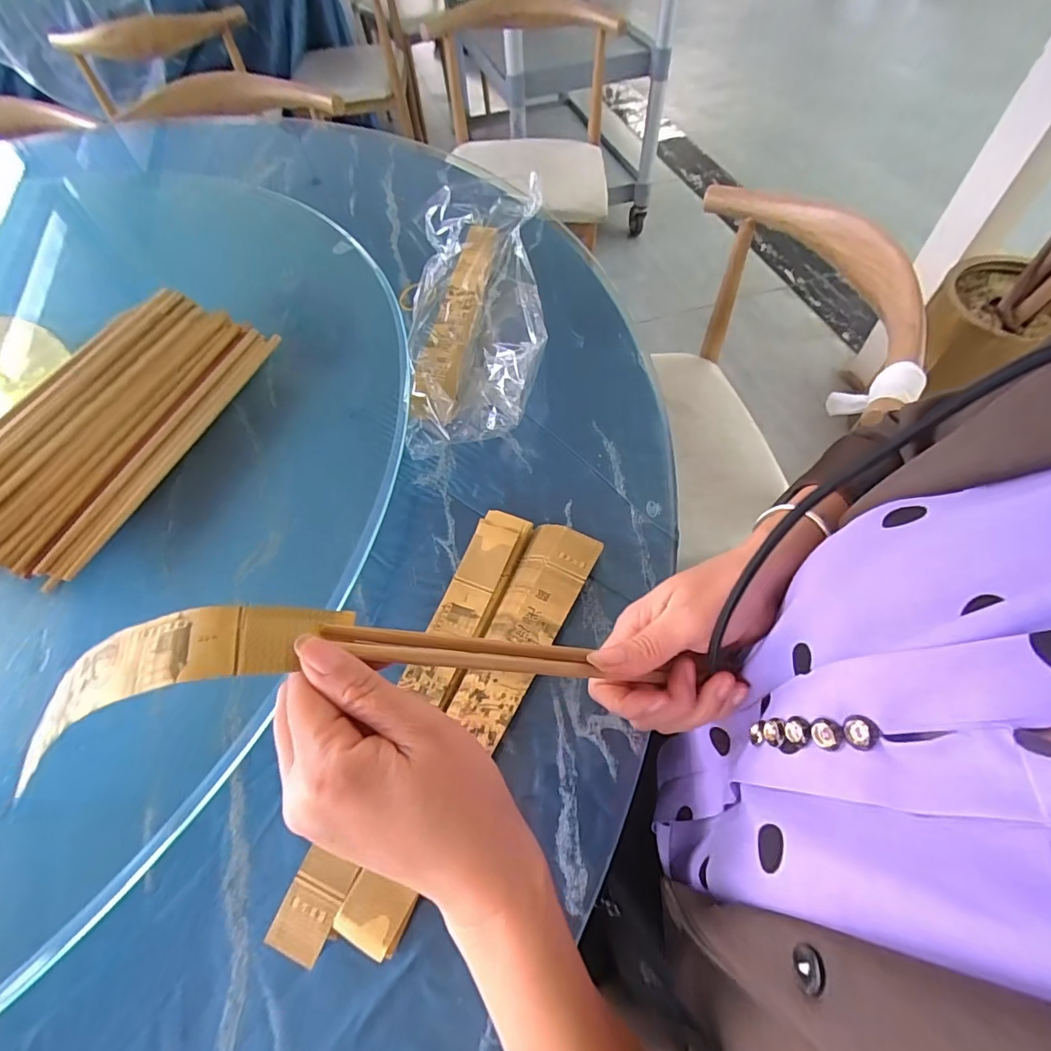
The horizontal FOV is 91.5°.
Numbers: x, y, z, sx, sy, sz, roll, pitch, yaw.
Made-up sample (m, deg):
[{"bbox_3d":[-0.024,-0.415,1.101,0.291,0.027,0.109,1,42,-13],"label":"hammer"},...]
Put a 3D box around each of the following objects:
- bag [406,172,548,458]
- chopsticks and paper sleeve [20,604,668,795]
[{"bbox_3d":[-0.052,-0.203,0.488,0.137,0.069,0.301,-2,59,2],"label":"bag"},{"bbox_3d":[-0.077,0.066,0.231,0.227,0.045,0.045,6,56,-20],"label":"chopsticks and paper sleeve"}]

